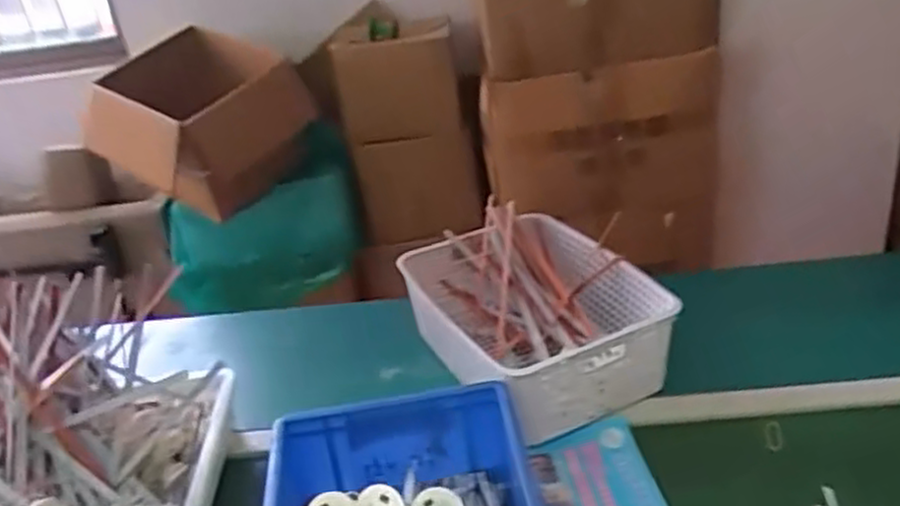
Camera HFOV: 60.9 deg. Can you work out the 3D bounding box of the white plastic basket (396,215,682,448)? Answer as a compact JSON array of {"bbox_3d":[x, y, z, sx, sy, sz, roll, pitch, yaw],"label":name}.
[{"bbox_3d":[0.114,0.087,1.071,0.265,0.131,0.359,-20,31,-22],"label":"white plastic basket"}]

